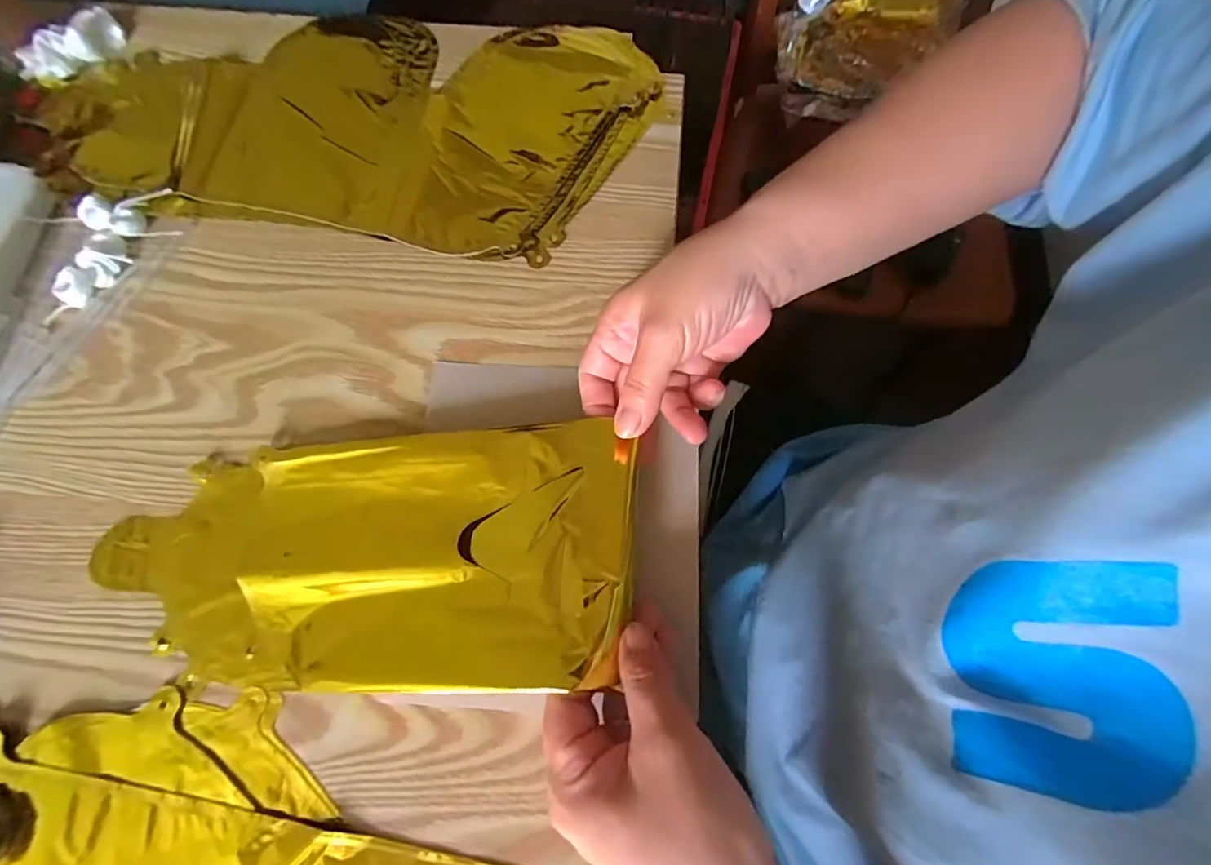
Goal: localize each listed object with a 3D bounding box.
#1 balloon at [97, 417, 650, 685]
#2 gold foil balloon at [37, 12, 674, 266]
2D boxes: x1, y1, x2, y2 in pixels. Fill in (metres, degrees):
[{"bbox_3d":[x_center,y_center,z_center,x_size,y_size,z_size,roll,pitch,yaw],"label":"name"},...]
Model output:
[{"bbox_3d":[-0.128,0.064,0.287,0.287,0.029,0.131,-4,71,8],"label":"balloon"},{"bbox_3d":[-0.185,-0.235,0.396,0.424,0.010,0.205,8,72,4],"label":"gold foil balloon"}]

